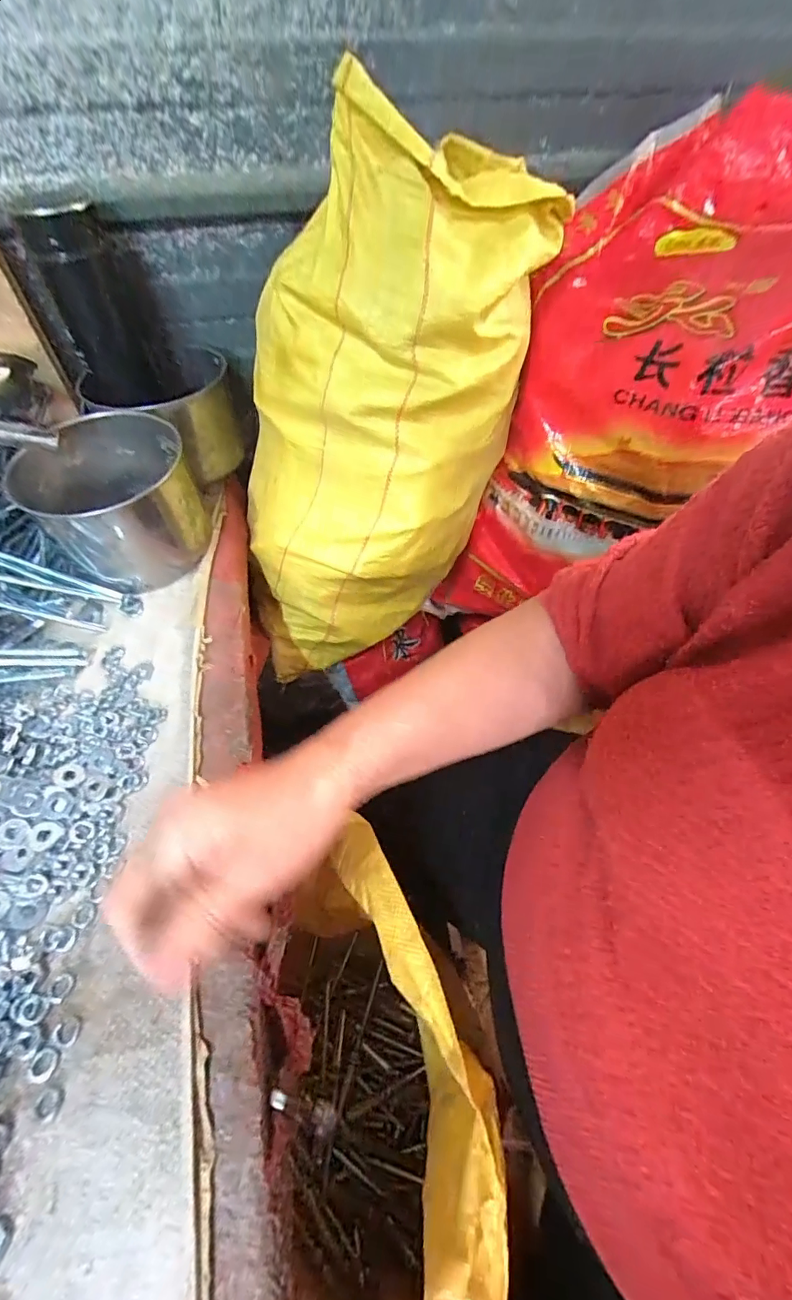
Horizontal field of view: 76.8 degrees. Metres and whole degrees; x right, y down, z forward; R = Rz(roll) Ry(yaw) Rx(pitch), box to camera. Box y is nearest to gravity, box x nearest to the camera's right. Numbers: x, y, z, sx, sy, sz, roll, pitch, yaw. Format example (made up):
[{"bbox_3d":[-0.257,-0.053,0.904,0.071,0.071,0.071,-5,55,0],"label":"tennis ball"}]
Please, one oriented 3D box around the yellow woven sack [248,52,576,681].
[{"bbox_3d":[-0.021,-0.193,0.470,0.200,0.431,0.159,-17,51,-42],"label":"yellow woven sack"}]

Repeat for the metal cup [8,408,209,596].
[{"bbox_3d":[-0.247,-0.134,0.445,0.132,0.119,0.132,-1,53,1],"label":"metal cup"}]

